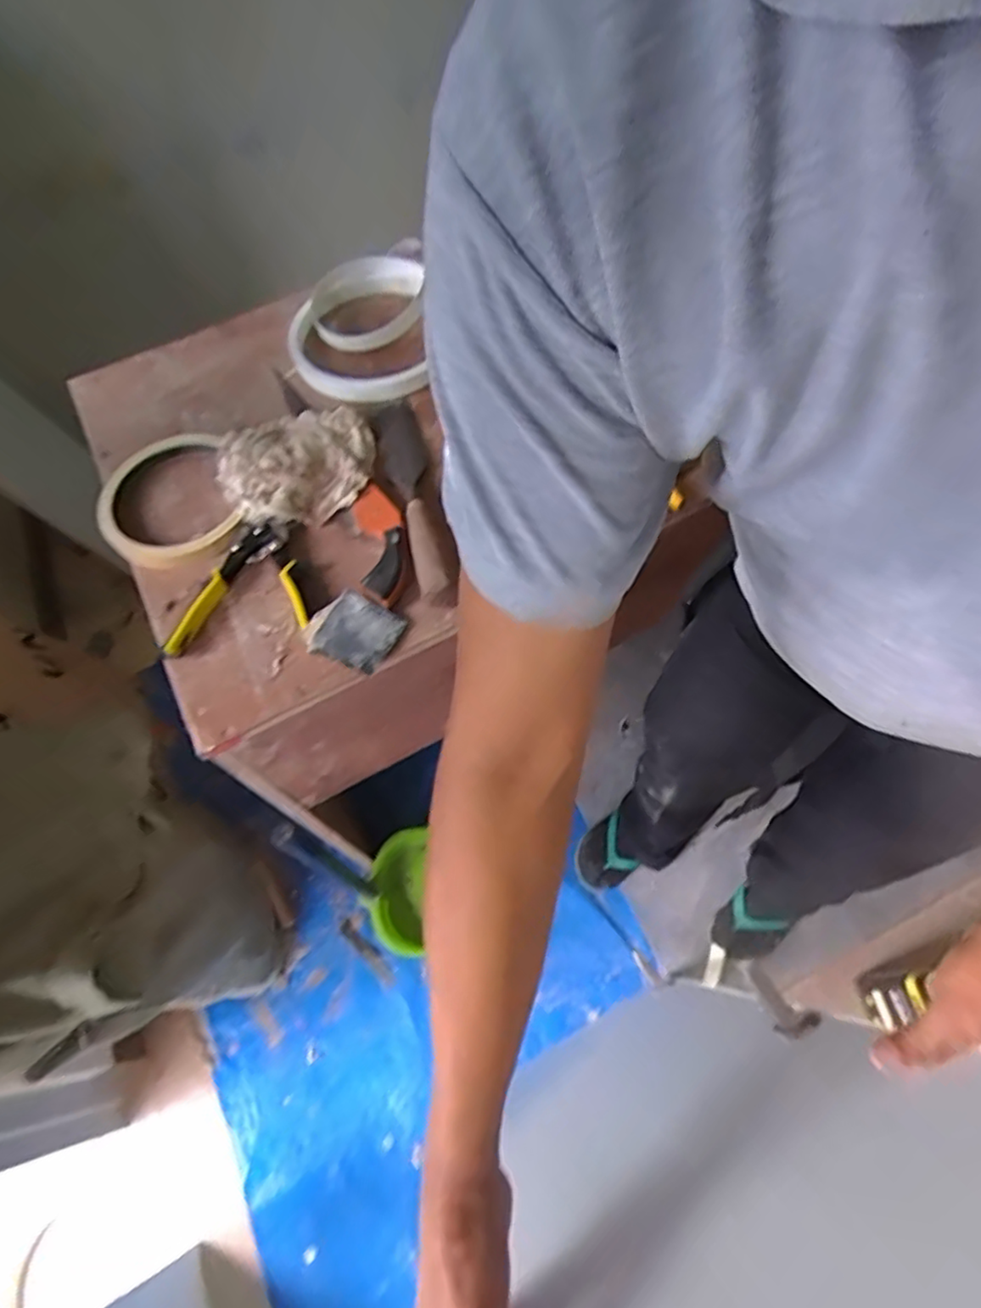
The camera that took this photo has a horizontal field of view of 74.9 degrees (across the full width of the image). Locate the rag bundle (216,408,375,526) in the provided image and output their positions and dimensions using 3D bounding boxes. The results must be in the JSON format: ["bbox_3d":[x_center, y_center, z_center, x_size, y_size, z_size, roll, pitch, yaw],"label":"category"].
[{"bbox_3d":[-0.225,-0.232,0.746,0.184,0.039,0.173,-29,64,-11],"label":"rag bundle"}]

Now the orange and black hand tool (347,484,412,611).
[{"bbox_3d":[-0.118,-0.124,0.690,0.052,0.015,0.154,-13,62,-3],"label":"orange and black hand tool"}]

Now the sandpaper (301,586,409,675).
[{"bbox_3d":[-0.138,-0.024,0.647,0.078,0.018,0.075,27,67,16],"label":"sandpaper"}]

